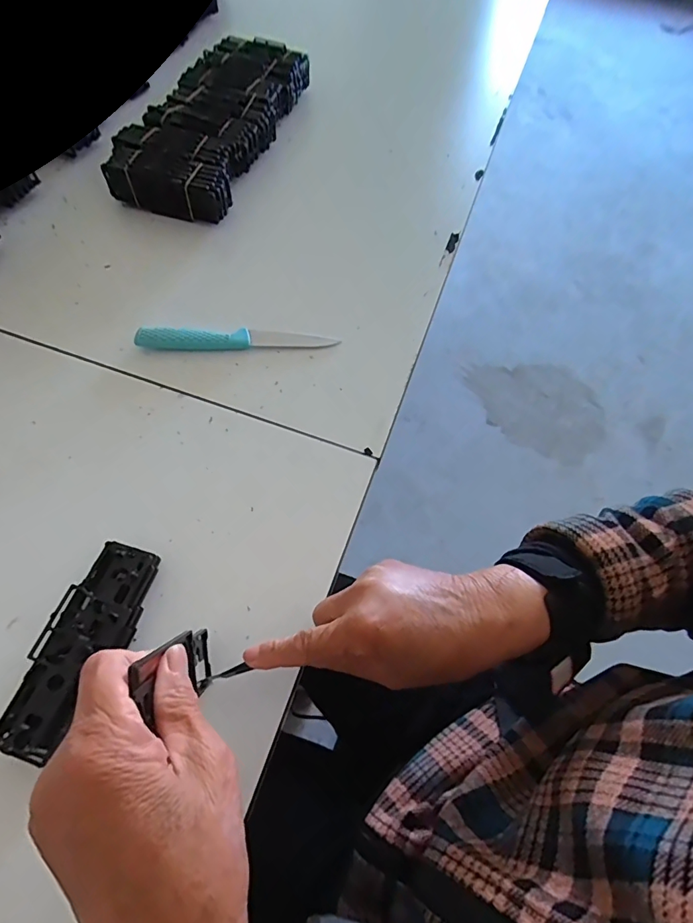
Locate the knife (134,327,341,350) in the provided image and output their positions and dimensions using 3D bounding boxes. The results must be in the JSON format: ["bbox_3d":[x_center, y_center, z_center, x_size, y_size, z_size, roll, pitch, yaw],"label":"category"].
[{"bbox_3d":[-0.100,-0.115,0.427,0.177,0.018,0.019,-3,62,-5],"label":"knife"}]

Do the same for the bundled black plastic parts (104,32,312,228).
[{"bbox_3d":[-0.157,-0.426,0.573,0.143,0.045,0.345,15,62,4],"label":"bundled black plastic parts"}]

